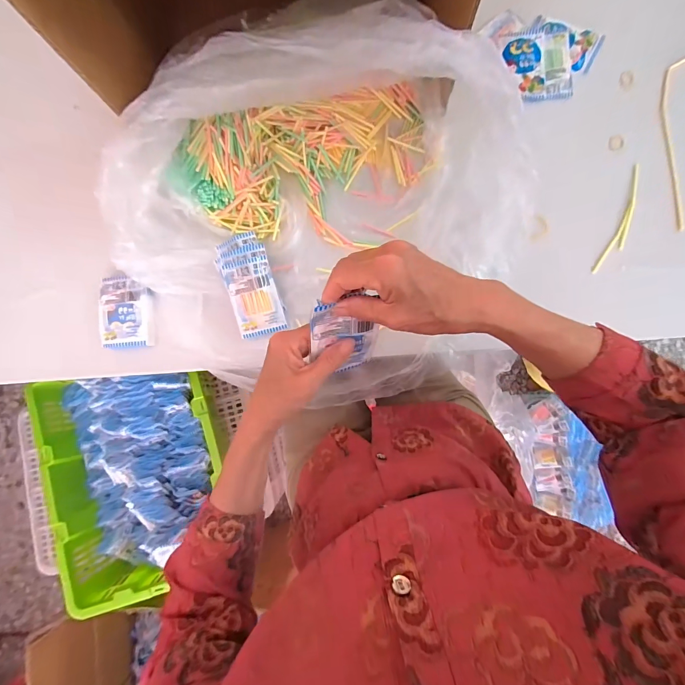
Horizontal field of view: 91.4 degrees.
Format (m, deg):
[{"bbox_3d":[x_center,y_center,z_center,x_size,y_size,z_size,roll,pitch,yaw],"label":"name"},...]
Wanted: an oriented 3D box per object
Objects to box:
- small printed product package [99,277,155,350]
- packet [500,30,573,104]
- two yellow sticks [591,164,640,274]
[{"bbox_3d":[-0.307,-0.044,0.476,0.075,0.012,0.103,-3,84,2],"label":"small printed product package"},{"bbox_3d":[0.289,-0.416,0.496,0.095,0.009,0.108,-4,84,2],"label":"packet"},{"bbox_3d":[0.394,-0.172,0.468,0.025,0.007,0.169,25,86,5],"label":"two yellow sticks"}]

